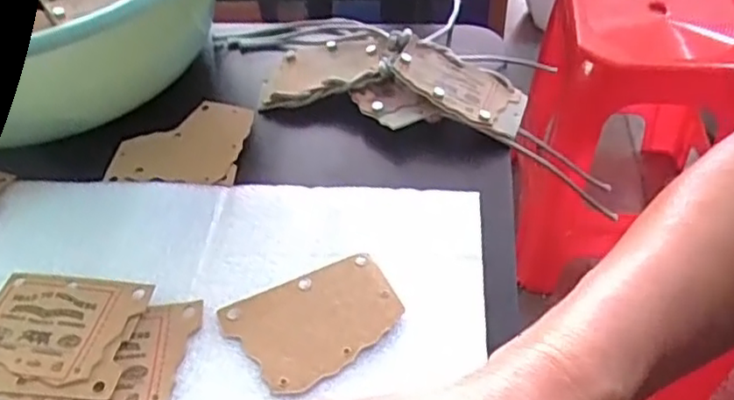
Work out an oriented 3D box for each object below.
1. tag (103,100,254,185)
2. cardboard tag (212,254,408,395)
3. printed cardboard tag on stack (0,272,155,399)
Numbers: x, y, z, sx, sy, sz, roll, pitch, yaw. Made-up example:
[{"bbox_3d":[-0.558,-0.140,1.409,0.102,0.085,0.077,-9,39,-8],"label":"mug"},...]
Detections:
[{"bbox_3d":[-0.115,-0.036,0.410,0.080,0.008,0.075,2,46,7],"label":"tag"},{"bbox_3d":[-0.024,0.054,0.303,0.074,0.004,0.054,-23,48,-17],"label":"cardboard tag"},{"bbox_3d":[-0.147,0.061,0.306,0.079,0.005,0.062,3,46,7],"label":"printed cardboard tag on stack"}]

